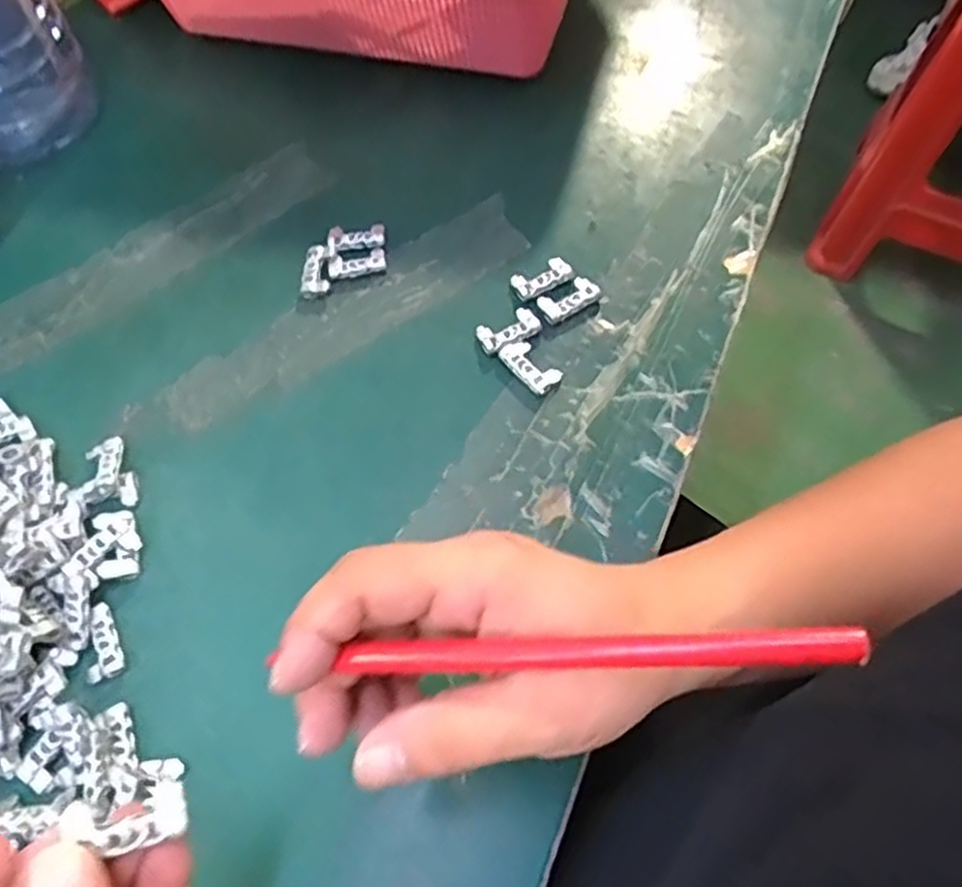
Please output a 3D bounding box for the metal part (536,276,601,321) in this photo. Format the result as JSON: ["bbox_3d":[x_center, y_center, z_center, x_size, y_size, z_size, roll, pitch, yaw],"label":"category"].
[{"bbox_3d":[0.044,-0.073,0.380,0.029,0.007,0.017,-25,63,-11],"label":"metal part"}]

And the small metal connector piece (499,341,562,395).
[{"bbox_3d":[0.023,-0.037,0.364,0.031,0.006,0.016,40,70,21],"label":"small metal connector piece"}]

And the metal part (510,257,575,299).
[{"bbox_3d":[0.031,-0.085,0.388,0.030,0.005,0.016,-28,64,-13],"label":"metal part"}]

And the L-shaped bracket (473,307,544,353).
[{"bbox_3d":[0.014,-0.056,0.375,0.030,0.005,0.019,-24,63,-11],"label":"L-shaped bracket"}]

